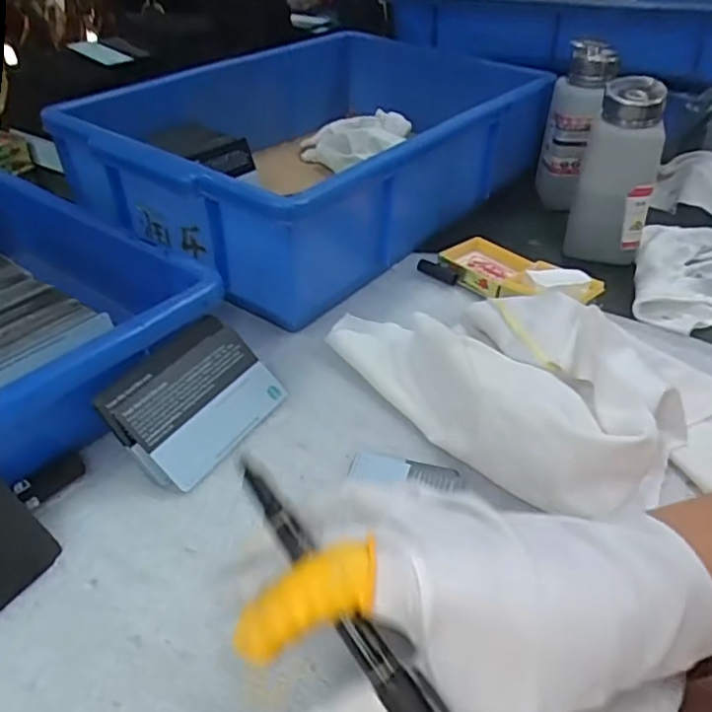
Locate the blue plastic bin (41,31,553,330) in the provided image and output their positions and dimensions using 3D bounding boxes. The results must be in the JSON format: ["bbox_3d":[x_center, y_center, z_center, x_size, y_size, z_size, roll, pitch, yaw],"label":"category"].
[{"bbox_3d":[-0.025,-0.184,0.540,0.273,0.100,0.393,31,48,31],"label":"blue plastic bin"}]

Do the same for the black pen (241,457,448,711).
[{"bbox_3d":[0.002,0.090,0.204,0.015,0.009,0.130,-31,78,-33],"label":"black pen"}]

